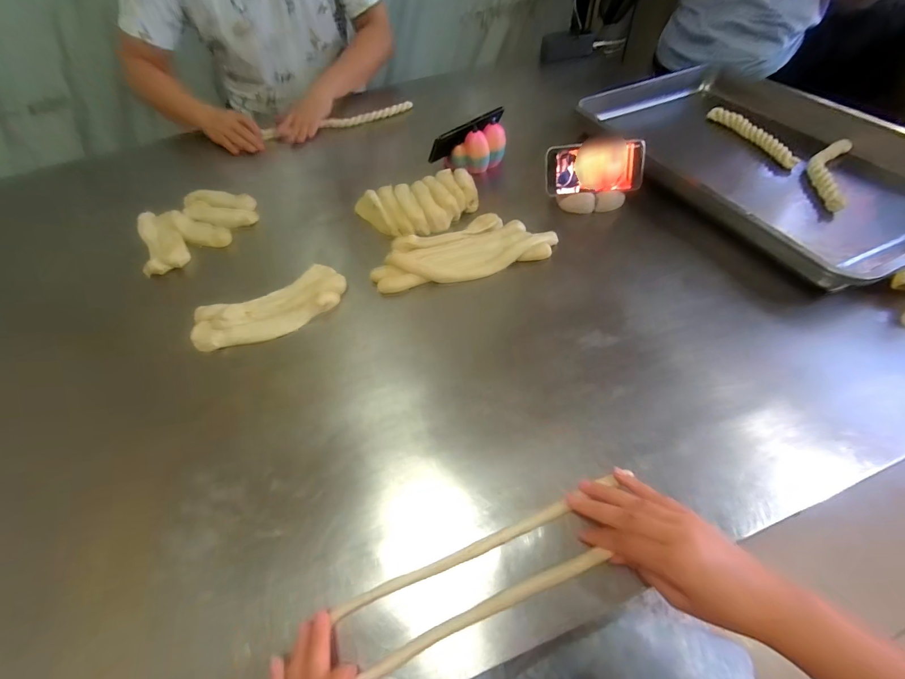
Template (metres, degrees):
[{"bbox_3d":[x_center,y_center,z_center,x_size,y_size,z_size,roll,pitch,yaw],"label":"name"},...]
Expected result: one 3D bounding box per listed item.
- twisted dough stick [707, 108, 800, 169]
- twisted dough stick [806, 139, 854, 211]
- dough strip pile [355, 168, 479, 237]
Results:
[{"bbox_3d":[0.567,-0.387,0.728,0.024,0.023,0.215,-16,55,-7],"label":"twisted dough stick"},{"bbox_3d":[0.629,-0.282,0.650,0.054,0.027,0.190,24,60,20],"label":"twisted dough stick"},{"bbox_3d":[-0.053,-0.231,0.654,0.197,0.038,0.122,-22,56,-11],"label":"dough strip pile"}]

